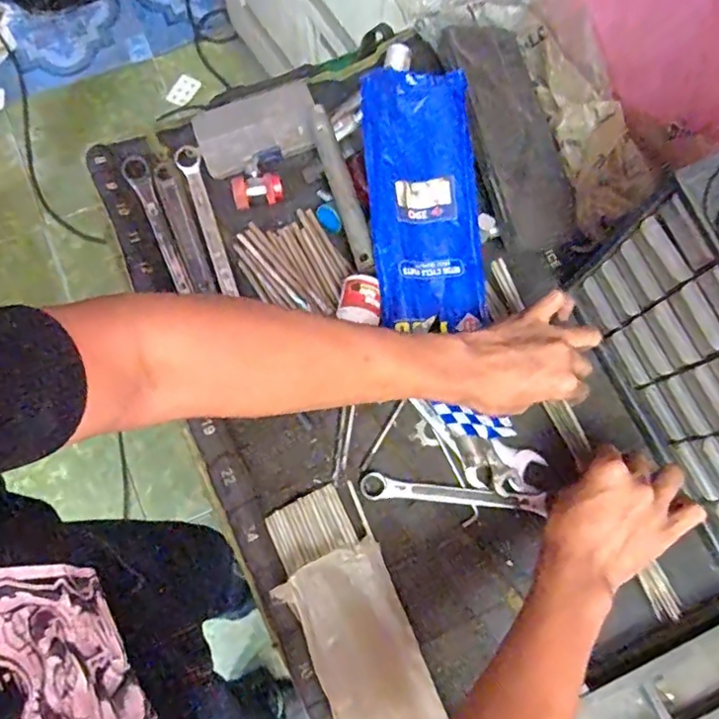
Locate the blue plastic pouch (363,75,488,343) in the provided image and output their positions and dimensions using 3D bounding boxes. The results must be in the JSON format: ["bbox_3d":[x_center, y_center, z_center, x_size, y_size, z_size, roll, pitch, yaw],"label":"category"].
[{"bbox_3d":[0.064,-0.150,0.547,0.106,0.013,0.240,-5,87,-14],"label":"blue plastic pouch"}]

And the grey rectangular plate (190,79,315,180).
[{"bbox_3d":[-0.106,-0.242,0.597,0.124,0.016,0.067,-23,79,-6],"label":"grey rectangular plate"}]

